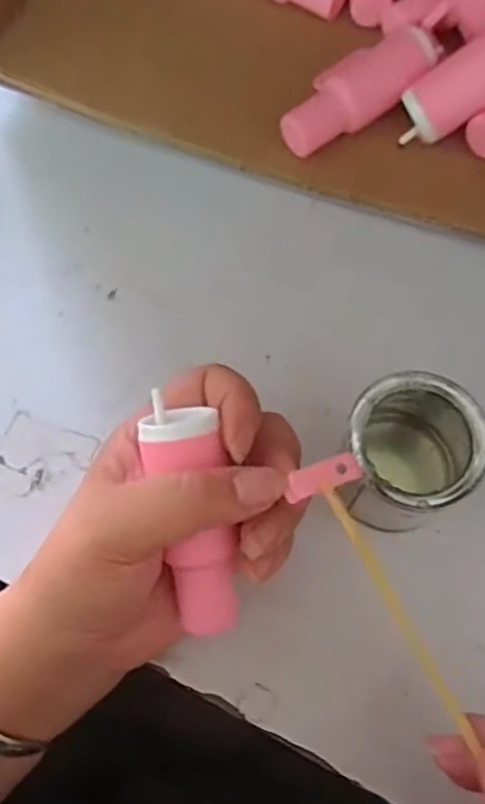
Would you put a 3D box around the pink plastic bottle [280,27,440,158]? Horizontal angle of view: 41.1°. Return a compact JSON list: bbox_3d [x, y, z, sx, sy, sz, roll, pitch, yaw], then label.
[{"bbox_3d":[0.058,-0.156,0.319,0.086,0.024,0.027,-34,74,4],"label":"pink plastic bottle"}]

